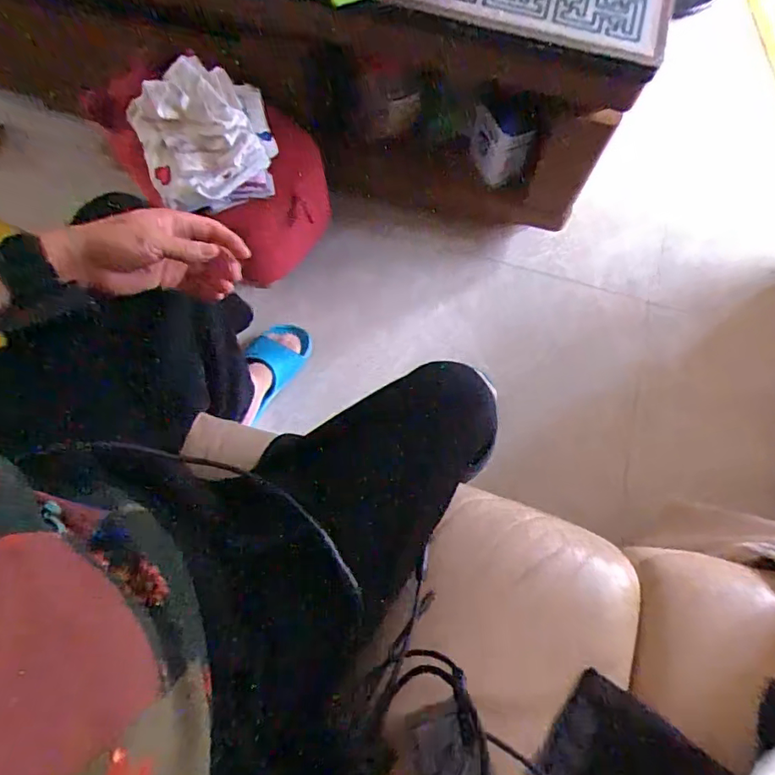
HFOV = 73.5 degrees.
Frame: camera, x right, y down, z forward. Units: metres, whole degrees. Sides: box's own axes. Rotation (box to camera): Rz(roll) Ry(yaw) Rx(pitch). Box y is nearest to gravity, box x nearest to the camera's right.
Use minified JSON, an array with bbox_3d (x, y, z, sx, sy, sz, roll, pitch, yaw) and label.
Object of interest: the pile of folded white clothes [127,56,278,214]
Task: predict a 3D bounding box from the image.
[{"bbox_3d":[-0.260,-0.358,0.752,0.178,0.109,0.179,-22,74,-9],"label":"pile of folded white clothes"}]

